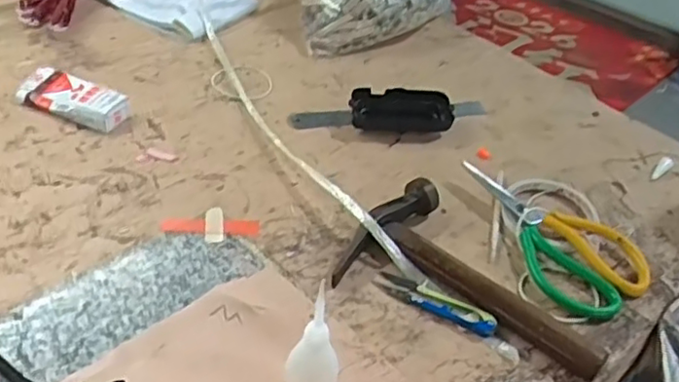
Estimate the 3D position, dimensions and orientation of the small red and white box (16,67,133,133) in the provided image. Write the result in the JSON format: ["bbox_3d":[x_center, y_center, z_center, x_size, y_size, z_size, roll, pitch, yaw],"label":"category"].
[{"bbox_3d":[-0.278,-0.097,0.677,0.117,0.022,0.046,19,41,15],"label":"small red and white box"}]

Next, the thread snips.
[{"bbox_3d":[0.077,0.087,0.523,0.101,0.010,0.023,22,42,18],"label":"thread snips"}]

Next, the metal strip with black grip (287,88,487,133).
[{"bbox_3d":[0.058,-0.089,0.715,0.215,0.028,0.046,-3,40,-11],"label":"metal strip with black grip"}]

